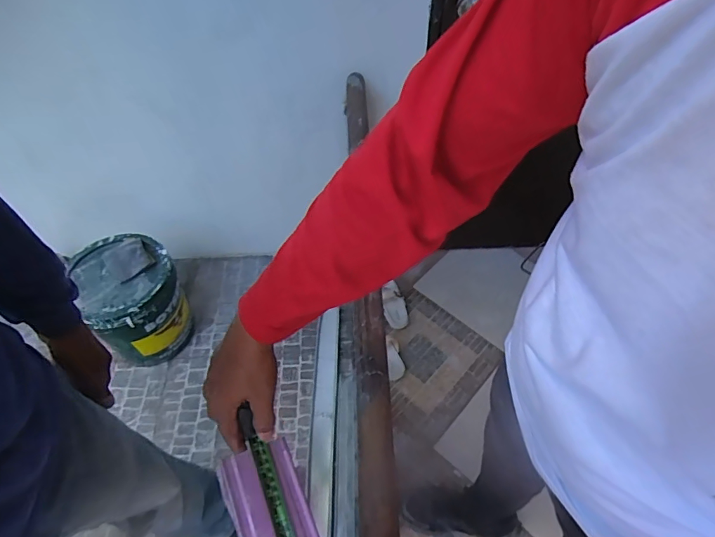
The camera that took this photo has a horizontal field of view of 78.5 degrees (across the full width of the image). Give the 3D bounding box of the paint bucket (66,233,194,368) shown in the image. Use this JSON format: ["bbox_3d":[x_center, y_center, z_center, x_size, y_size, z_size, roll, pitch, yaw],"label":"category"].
[{"bbox_3d":[-0.672,0.122,1.365,0.272,0.362,0.285,-22,55,-16],"label":"paint bucket"}]

